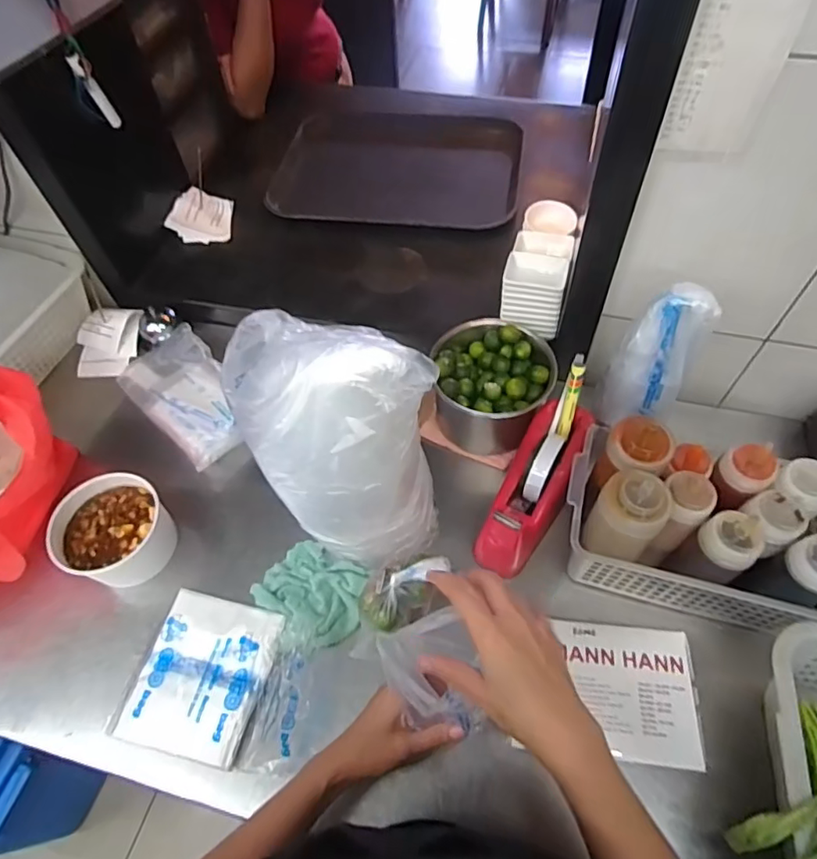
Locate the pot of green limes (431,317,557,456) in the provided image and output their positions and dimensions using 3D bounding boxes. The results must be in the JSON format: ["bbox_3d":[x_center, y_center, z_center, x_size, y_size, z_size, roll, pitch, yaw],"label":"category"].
[{"bbox_3d":[0.107,-0.056,0.716,0.144,0.121,0.131,-2,57,2],"label":"pot of green limes"}]

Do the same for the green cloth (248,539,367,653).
[{"bbox_3d":[-0.113,0.193,0.630,0.120,0.021,0.107,28,63,20],"label":"green cloth"}]

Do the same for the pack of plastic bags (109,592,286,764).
[{"bbox_3d":[-0.225,0.263,0.588,0.143,0.023,0.153,12,58,11],"label":"pack of plastic bags"}]

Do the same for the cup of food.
[{"bbox_3d":[-0.346,0.126,0.653,0.133,0.069,0.118,26,62,19],"label":"cup of food"}]

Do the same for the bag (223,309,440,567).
[{"bbox_3d":[-0.072,0.021,0.546,0.186,0.291,0.118,17,59,14],"label":"bag"}]

